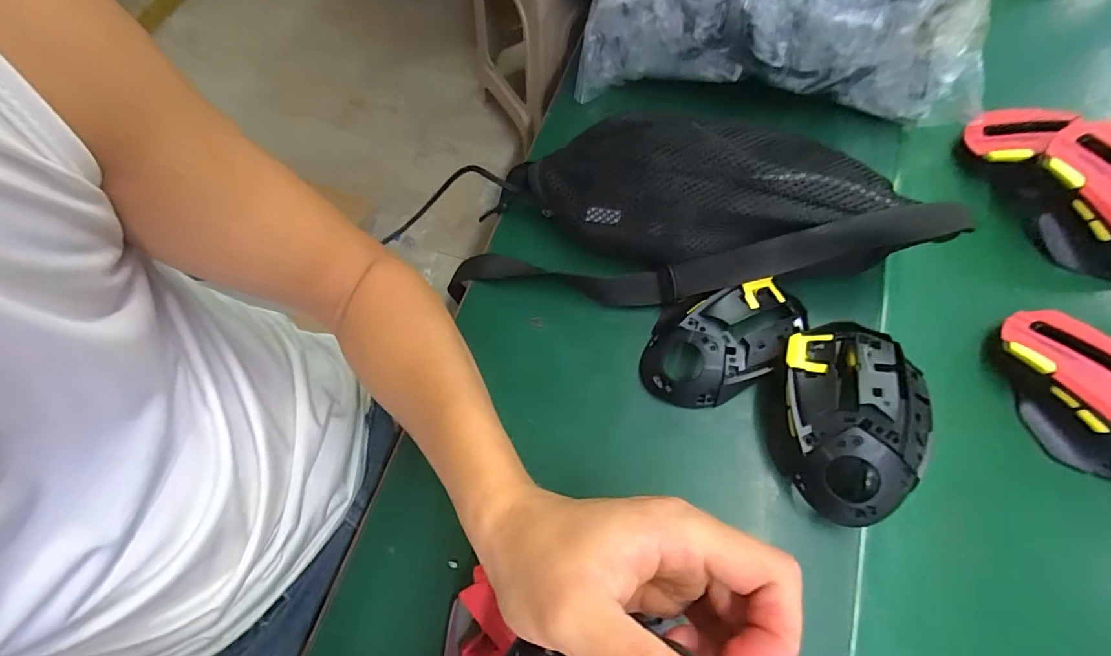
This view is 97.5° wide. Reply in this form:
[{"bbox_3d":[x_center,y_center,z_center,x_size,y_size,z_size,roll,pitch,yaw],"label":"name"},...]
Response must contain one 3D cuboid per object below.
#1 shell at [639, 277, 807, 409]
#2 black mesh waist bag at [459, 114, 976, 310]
[{"bbox_3d":[0.113,0.007,0.337,0.111,0.040,0.074,-29,71,-14],"label":"shell"},{"bbox_3d":[0.089,-0.081,0.344,0.318,0.080,0.117,5,65,20],"label":"black mesh waist bag"}]

